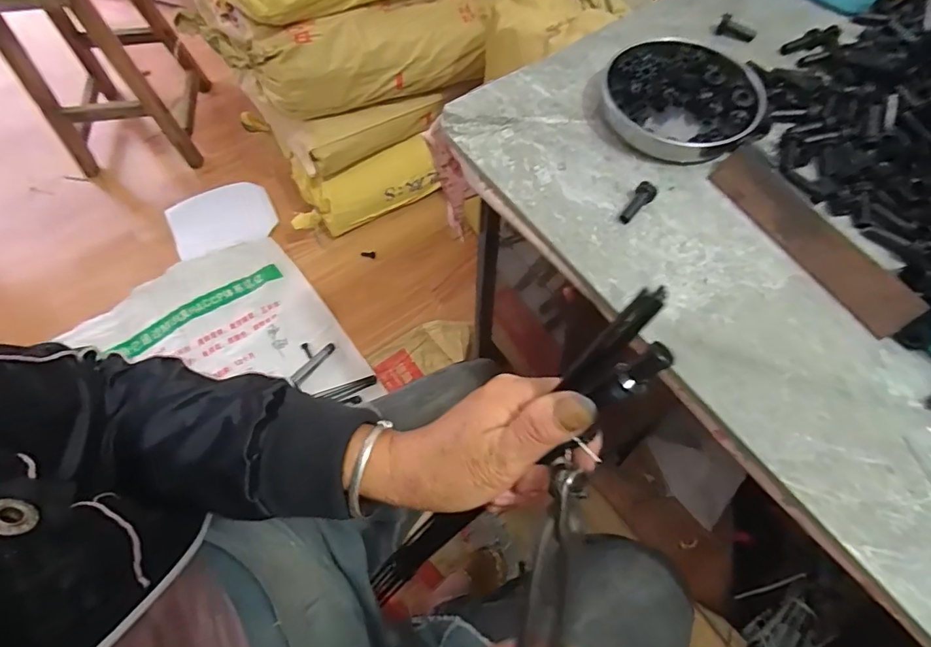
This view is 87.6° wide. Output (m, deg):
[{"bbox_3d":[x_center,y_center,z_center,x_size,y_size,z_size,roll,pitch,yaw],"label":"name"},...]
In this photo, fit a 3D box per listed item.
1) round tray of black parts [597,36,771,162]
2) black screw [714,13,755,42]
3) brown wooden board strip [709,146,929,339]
[{"bbox_3d":[0.196,-0.207,0.447,0.133,0.025,0.133,0,64,0],"label":"round tray of black parts"},{"bbox_3d":[0.280,-0.304,0.503,0.038,0.018,0.016,32,69,14],"label":"black screw"},{"bbox_3d":[0.269,-0.068,0.385,0.007,0.037,0.178,-3,53,-51],"label":"brown wooden board strip"}]

